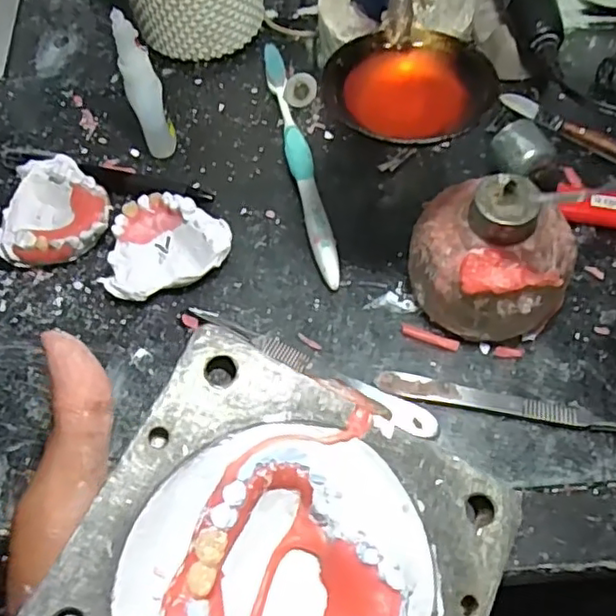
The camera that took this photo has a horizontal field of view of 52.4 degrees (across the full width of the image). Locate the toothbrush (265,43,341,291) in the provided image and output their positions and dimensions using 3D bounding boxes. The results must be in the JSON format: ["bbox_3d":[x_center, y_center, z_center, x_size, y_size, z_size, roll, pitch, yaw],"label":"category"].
[{"bbox_3d":[-0.005,-0.089,0.371,0.014,0.016,0.178,-11,61,-3],"label":"toothbrush"}]

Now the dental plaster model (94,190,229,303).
[{"bbox_3d":[-0.075,-0.033,0.338,0.066,0.026,0.053,-11,61,-3],"label":"dental plaster model"}]

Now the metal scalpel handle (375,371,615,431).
[{"bbox_3d":[0.101,0.046,0.295,0.136,0.006,0.012,9,62,8],"label":"metal scalpel handle"}]

